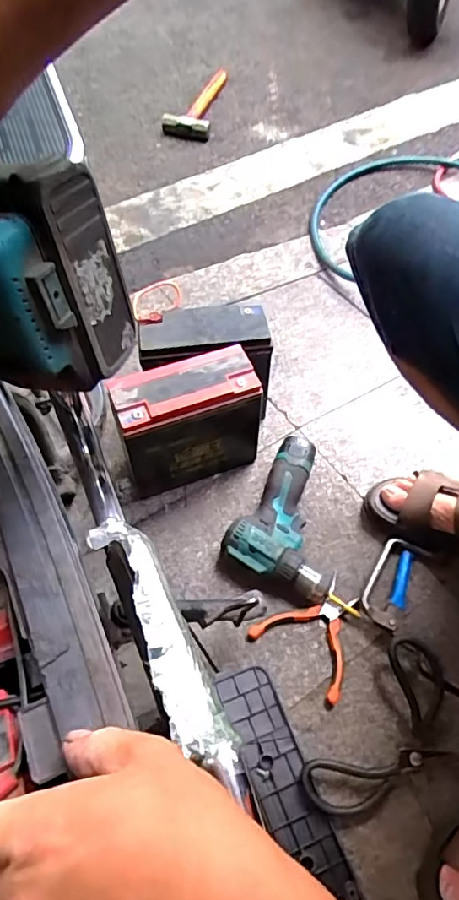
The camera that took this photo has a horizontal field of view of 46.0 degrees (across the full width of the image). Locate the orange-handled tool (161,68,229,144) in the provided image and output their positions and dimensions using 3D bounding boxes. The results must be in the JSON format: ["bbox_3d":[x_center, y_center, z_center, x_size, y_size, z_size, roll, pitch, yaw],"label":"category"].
[{"bbox_3d":[-0.093,-0.950,1.473,0.126,0.067,0.341,8,58,5],"label":"orange-handled tool"}]

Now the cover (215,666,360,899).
[{"bbox_3d":[0.053,0.347,0.577,0.062,0.007,0.224,-19,60,-12],"label":"cover"}]

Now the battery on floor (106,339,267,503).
[{"bbox_3d":[-0.054,-0.036,0.723,0.180,0.181,0.078,-19,58,-12],"label":"battery on floor"}]

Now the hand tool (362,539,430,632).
[{"bbox_3d":[0.207,0.164,0.687,0.052,0.029,0.131,29,58,16],"label":"hand tool"}]

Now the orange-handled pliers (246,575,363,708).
[{"bbox_3d":[0.109,0.222,0.657,0.124,0.019,0.127,39,65,21],"label":"orange-handled pliers"}]

